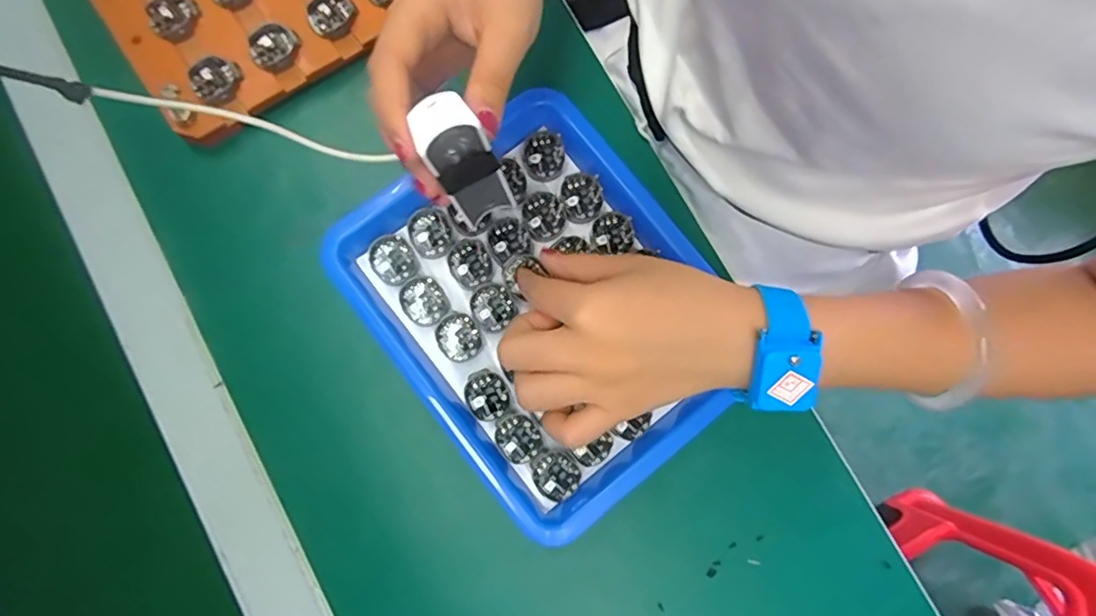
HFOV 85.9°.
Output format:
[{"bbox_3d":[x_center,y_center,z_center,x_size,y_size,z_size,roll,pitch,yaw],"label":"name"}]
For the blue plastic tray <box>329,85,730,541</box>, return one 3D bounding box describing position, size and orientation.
[{"bbox_3d":[-0.001,0.000,0.343,0.177,0.041,0.214,-37,78,-10],"label":"blue plastic tray"}]

